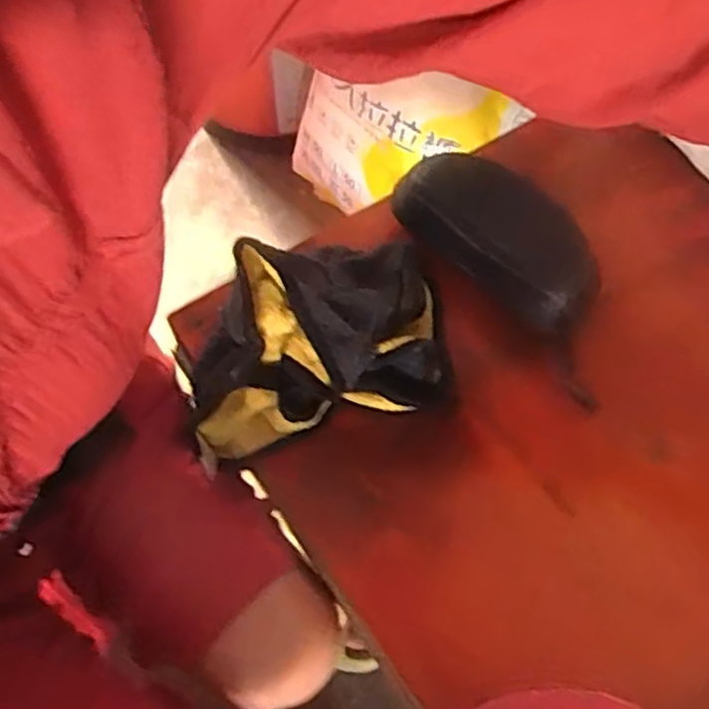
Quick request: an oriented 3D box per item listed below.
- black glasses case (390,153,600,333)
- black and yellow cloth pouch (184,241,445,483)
[{"bbox_3d":[0.098,-0.080,0.495,0.151,0.057,0.067,38,68,16],"label":"black glasses case"},{"bbox_3d":[-0.027,-0.013,0.458,0.170,0.076,0.120,-11,64,-8],"label":"black and yellow cloth pouch"}]

